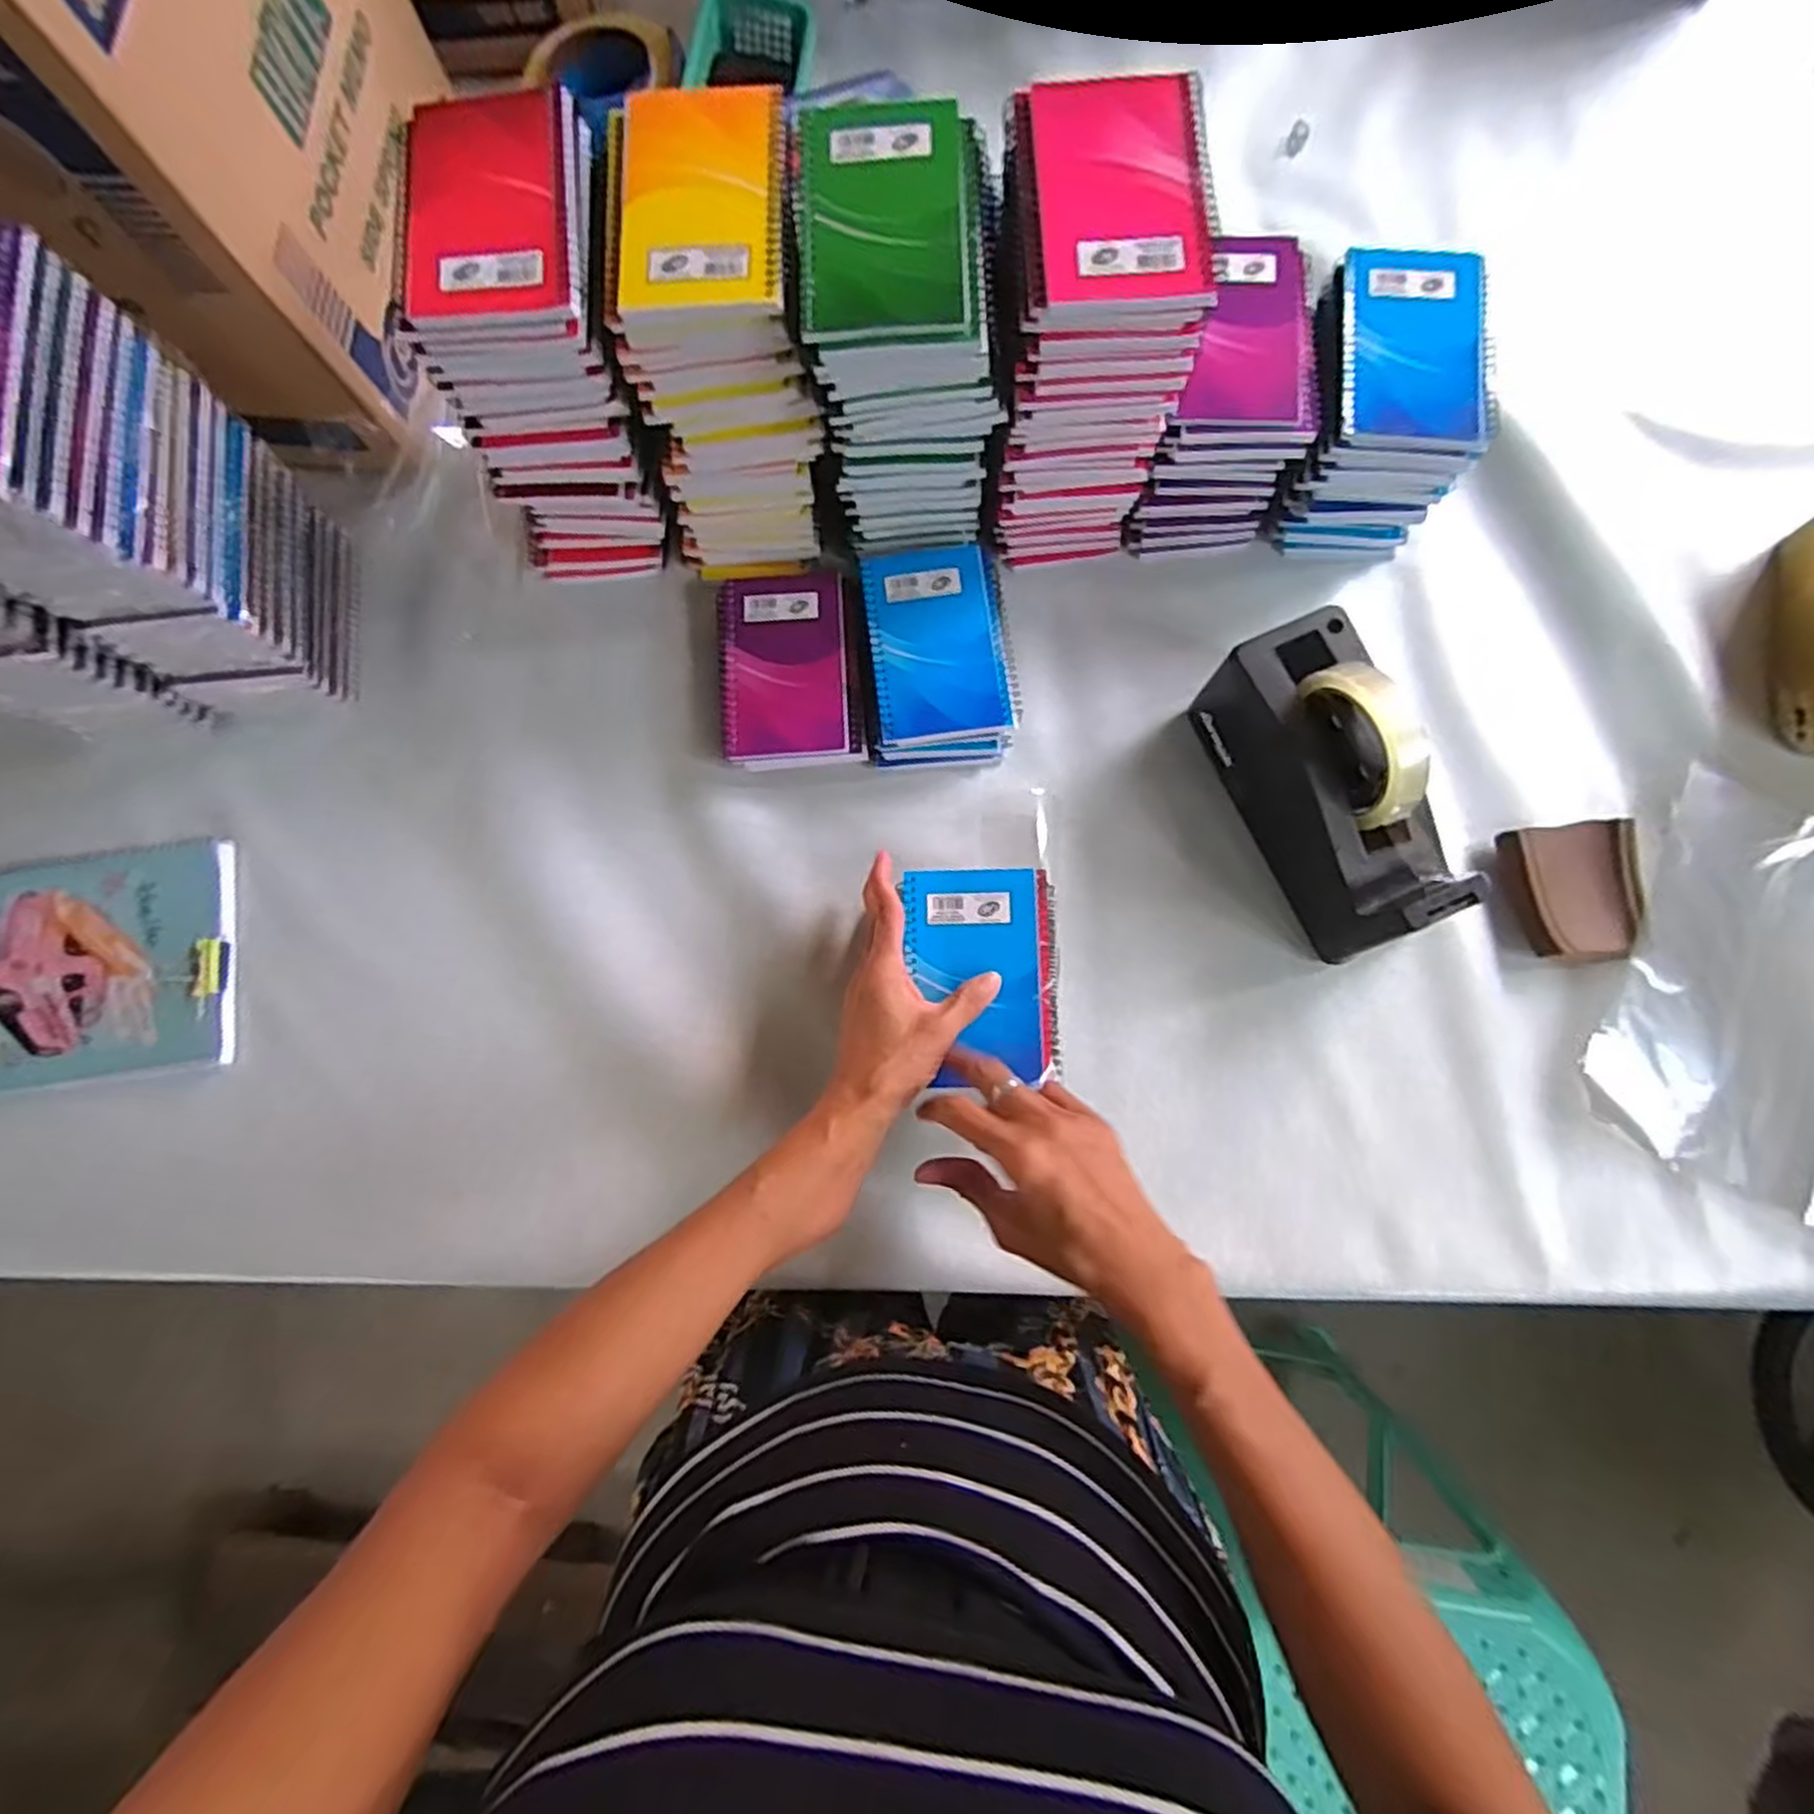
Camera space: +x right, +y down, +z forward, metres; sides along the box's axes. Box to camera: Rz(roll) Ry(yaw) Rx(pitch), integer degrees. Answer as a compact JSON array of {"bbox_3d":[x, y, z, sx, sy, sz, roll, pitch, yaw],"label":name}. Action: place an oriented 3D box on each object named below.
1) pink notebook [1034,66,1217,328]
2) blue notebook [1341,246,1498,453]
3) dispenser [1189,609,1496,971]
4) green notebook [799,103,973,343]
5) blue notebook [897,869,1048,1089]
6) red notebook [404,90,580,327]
[{"bbox_3d":[0.108,-0.354,0.395,0.084,0.014,0.127,-1,80,1],"label":"pink notebook"},{"bbox_3d":[0.313,-0.345,0.489,0.090,0.019,0.126,5,80,2],"label":"blue notebook"},{"bbox_3d":[0.261,-0.073,0.492,0.073,0.122,0.191,-21,80,-2],"label":"dispenser"},{"bbox_3d":[-0.012,-0.342,0.394,0.082,0.007,0.133,-2,80,1],"label":"green notebook"},{"bbox_3d":[0.042,0.039,0.477,0.077,0.013,0.127,-2,80,1],"label":"blue notebook"},{"bbox_3d":[-0.209,-0.354,0.403,0.080,0.017,0.126,-5,80,0],"label":"red notebook"}]

